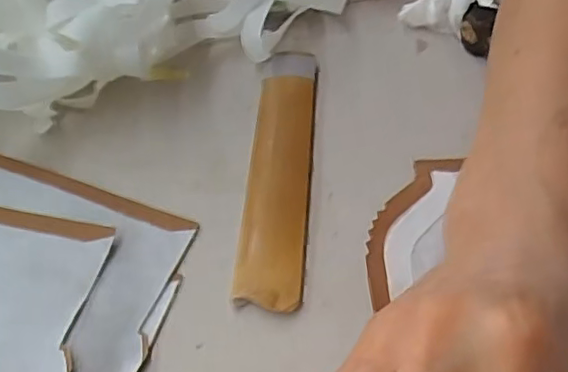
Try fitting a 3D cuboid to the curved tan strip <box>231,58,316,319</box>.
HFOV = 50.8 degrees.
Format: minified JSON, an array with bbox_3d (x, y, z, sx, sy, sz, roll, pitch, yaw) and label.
[{"bbox_3d":[-0.001,-0.013,0.311,0.030,0.010,0.170,2,49,3],"label":"curved tan strip"}]

